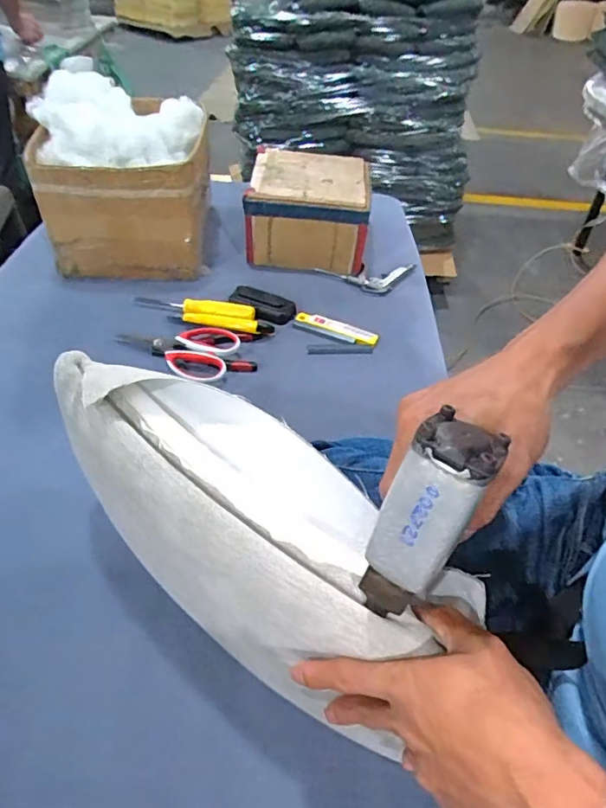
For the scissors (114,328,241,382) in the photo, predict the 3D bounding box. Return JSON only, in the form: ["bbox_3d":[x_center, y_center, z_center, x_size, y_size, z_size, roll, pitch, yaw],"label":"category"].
[{"bbox_3d":[-0.187,-0.076,0.759,0.180,0.023,0.099,2,44,-2],"label":"scissors"}]

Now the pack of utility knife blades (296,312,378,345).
[{"bbox_3d":[0.052,-0.119,0.831,0.133,0.008,0.031,18,46,14],"label":"pack of utility knife blades"}]

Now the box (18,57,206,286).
[{"bbox_3d":[-0.301,-0.382,0.888,0.268,0.244,0.236,-1,45,-4],"label":"box"}]

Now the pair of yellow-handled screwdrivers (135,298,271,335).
[{"bbox_3d":[-0.163,-0.144,0.829,0.232,0.028,0.055,13,45,10],"label":"pair of yellow-handled screwdrivers"}]

